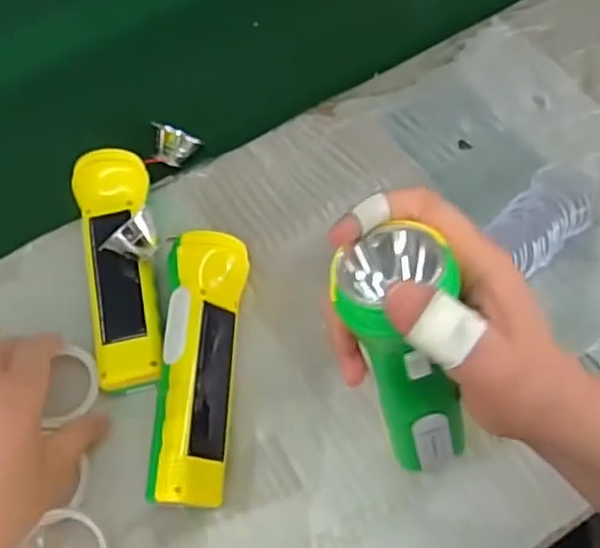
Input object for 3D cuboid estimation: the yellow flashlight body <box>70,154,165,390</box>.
[{"bbox_3d":[-0.118,-0.005,0.437,0.052,0.040,0.169,-10,63,-2],"label":"yellow flashlight body"}]

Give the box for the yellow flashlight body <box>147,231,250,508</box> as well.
[{"bbox_3d":[-0.061,0.055,0.399,0.042,0.045,0.161,2,63,5],"label":"yellow flashlight body"}]

